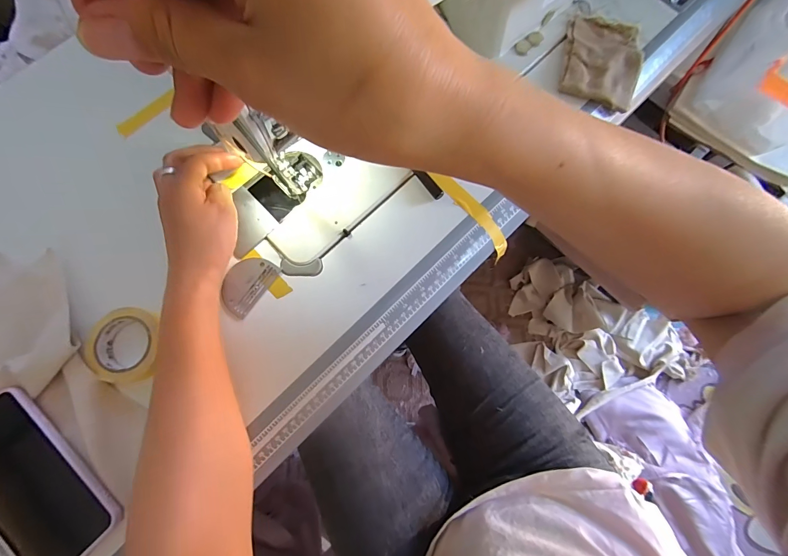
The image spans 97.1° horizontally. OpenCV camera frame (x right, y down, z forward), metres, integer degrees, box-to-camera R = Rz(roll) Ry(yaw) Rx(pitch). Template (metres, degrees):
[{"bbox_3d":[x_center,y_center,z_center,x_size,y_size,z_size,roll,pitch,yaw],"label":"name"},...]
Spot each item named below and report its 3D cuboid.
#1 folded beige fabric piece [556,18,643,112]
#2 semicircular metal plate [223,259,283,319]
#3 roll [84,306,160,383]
[{"bbox_3d":[0.246,-0.258,0.409,0.087,0.014,0.111,14,78,3],"label":"folded beige fabric piece"},{"bbox_3d":[-0.151,0.005,0.355,0.042,0.004,0.061,34,80,7],"label":"semicircular metal plate"},{"bbox_3d":[-0.253,0.064,0.329,0.060,0.018,0.066,0,78,0],"label":"roll"}]

